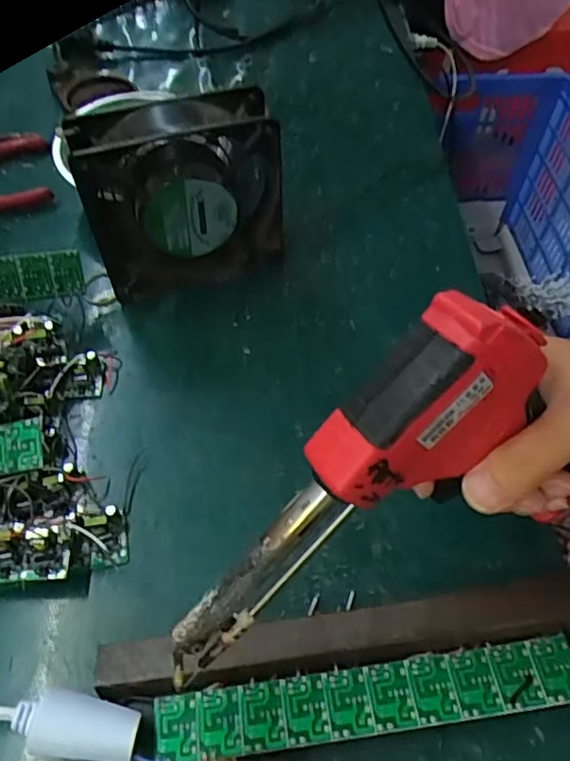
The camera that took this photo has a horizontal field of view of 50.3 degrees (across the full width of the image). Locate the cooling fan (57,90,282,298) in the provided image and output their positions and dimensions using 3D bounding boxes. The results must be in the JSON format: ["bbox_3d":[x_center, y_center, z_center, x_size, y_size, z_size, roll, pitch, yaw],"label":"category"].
[{"bbox_3d":[-0.064,-0.114,0.391,0.122,0.122,0.044,-13,57,-11],"label":"cooling fan"}]

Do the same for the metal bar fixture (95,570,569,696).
[{"bbox_3d":[0.031,0.117,0.281,0.229,0.012,0.025,-6,56,-6],"label":"metal bar fixture"}]

